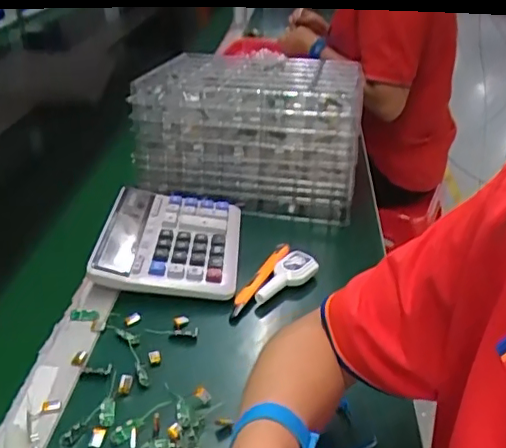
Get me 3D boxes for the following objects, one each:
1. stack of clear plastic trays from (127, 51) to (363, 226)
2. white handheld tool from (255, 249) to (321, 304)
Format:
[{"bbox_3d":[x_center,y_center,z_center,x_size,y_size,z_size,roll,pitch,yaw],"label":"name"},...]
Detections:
[{"bbox_3d":[-0.004,-0.134,0.814,0.294,0.165,0.184,6,31,7],"label":"stack of clear plastic trays"},{"bbox_3d":[0.033,0.060,0.635,0.086,0.019,0.036,-34,46,-28],"label":"white handheld tool"}]

